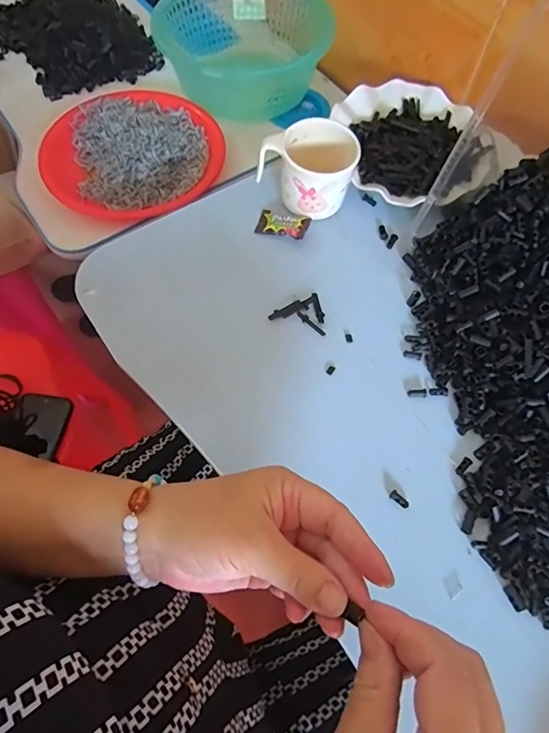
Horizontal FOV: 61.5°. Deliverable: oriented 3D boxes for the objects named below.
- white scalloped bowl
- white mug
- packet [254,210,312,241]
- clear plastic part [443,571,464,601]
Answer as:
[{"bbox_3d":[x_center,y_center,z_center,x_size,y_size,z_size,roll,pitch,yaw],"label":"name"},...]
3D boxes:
[{"bbox_3d":[0.159,-0.257,0.529,0.161,0.035,0.181,-10,65,-6],"label":"white scalloped bowl"},{"bbox_3d":[0.034,-0.202,0.470,0.095,0.066,0.071,19,66,7],"label":"white mug"},{"bbox_3d":[0.010,-0.151,0.480,0.054,0.012,0.032,13,65,4],"label":"packet"},{"bbox_3d":[0.137,0.167,0.353,0.016,0.004,0.014,-32,70,-15],"label":"clear plastic part"}]

